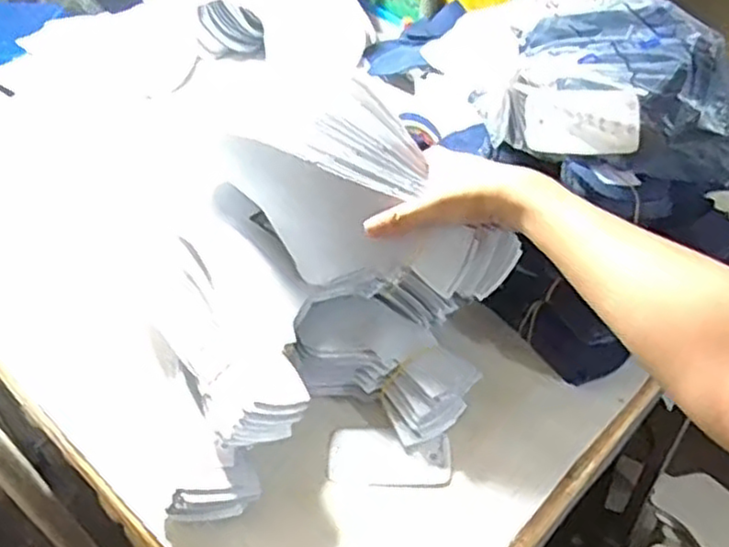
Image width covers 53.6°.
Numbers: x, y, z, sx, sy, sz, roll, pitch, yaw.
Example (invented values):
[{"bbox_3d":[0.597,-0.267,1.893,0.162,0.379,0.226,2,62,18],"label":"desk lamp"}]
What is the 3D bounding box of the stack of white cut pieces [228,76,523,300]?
[{"bbox_3d":[0.004,-0.065,0.629,0.130,0.110,0.232,-35,54,-29],"label":"stack of white cut pieces"}]

